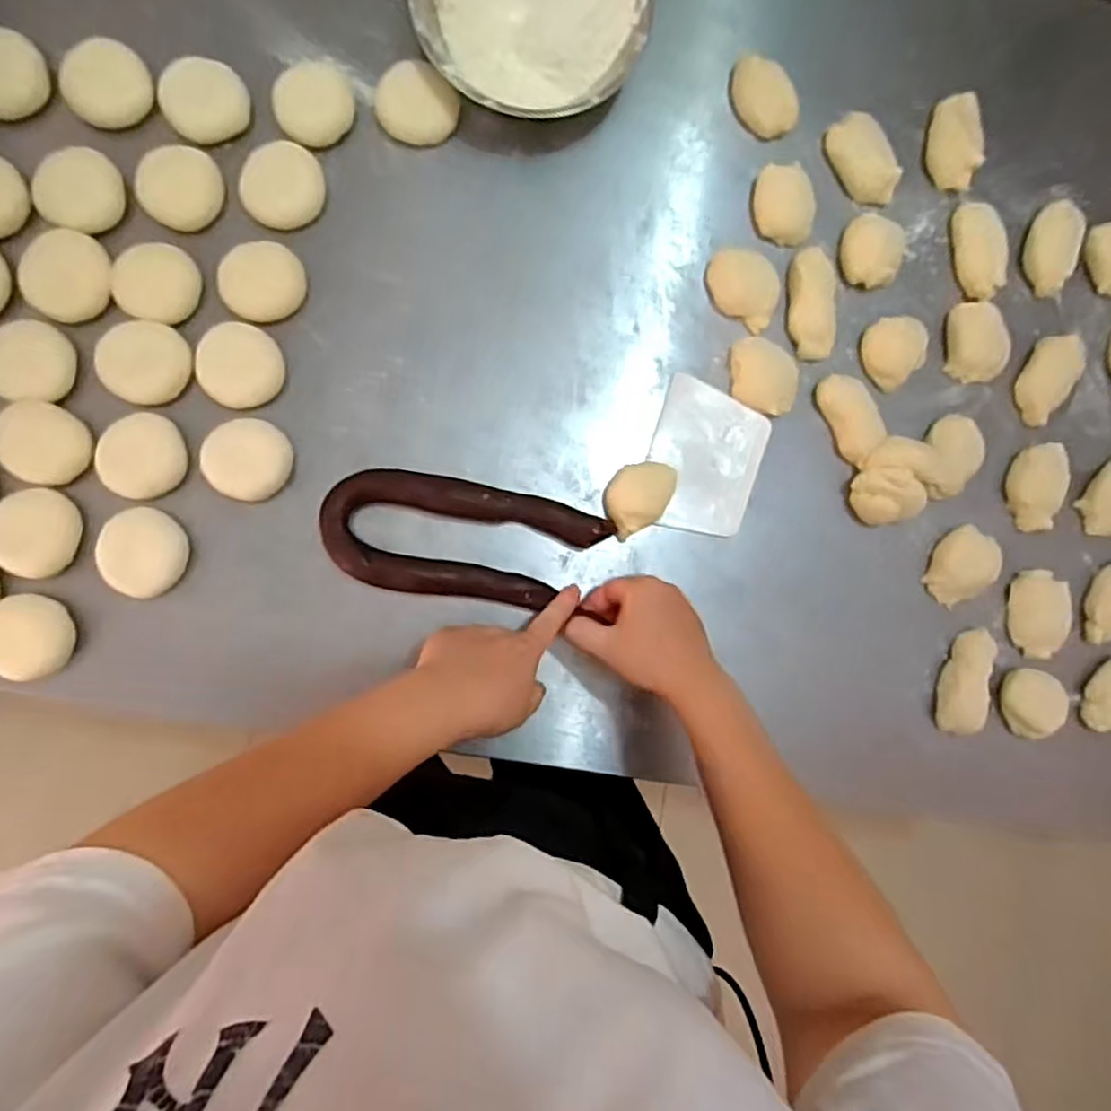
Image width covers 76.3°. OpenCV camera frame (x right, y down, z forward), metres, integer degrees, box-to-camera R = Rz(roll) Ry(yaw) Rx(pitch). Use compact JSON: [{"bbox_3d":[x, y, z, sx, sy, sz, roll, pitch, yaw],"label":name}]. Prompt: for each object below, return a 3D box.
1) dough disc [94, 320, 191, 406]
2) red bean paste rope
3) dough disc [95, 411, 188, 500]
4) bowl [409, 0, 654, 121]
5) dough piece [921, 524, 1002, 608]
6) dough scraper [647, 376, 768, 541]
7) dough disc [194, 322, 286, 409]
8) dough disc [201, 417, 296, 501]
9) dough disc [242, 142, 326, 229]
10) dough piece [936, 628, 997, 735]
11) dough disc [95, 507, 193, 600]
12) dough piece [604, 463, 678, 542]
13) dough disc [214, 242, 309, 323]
[{"bbox_3d":[-0.321,-0.153,0.549,0.068,0.015,0.063,0,88,-6],"label":"dough disc"},{"bbox_3d":[-0.072,-0.012,0.570,0.223,0.016,0.092,10,85,-6],"label":"red bean paste rope"},{"bbox_3d":[-0.321,-0.077,0.549,0.061,0.006,0.066,0,88,-6],"label":"dough disc"},{"bbox_3d":[-0.020,-0.445,0.583,0.184,0.059,0.173,0,88,-6],"label":"bowl"},{"bbox_3d":[0.360,0.009,0.621,0.051,0.030,0.066,42,84,-3],"label":"dough piece"},{"bbox_3d":[0.129,-0.083,0.610,0.093,0.004,0.126,17,87,2],"label":"dough scraper"},{"bbox_3d":[-0.250,-0.151,0.562,0.064,0.011,0.064,0,88,-6],"label":"dough disc"},{"bbox_3d":[-0.243,-0.077,0.558,0.065,0.007,0.062,0,88,-6],"label":"dough disc"},{"bbox_3d":[-0.219,-0.297,0.570,0.061,0.010,0.068,5,87,-6],"label":"dough disc"},{"bbox_3d":[0.360,0.109,0.616,0.041,0.020,0.090,9,87,-6],"label":"dough piece"},{"bbox_3d":[-0.320,-0.003,0.546,0.060,0.010,0.065,0,87,-7],"label":"dough disc"},{"bbox_3d":[0.070,-0.051,0.590,0.063,0.024,0.050,-31,91,-6],"label":"dough piece"},{"bbox_3d":[-0.232,-0.217,0.561,0.063,0.018,0.056,-29,91,-7],"label":"dough disc"}]

